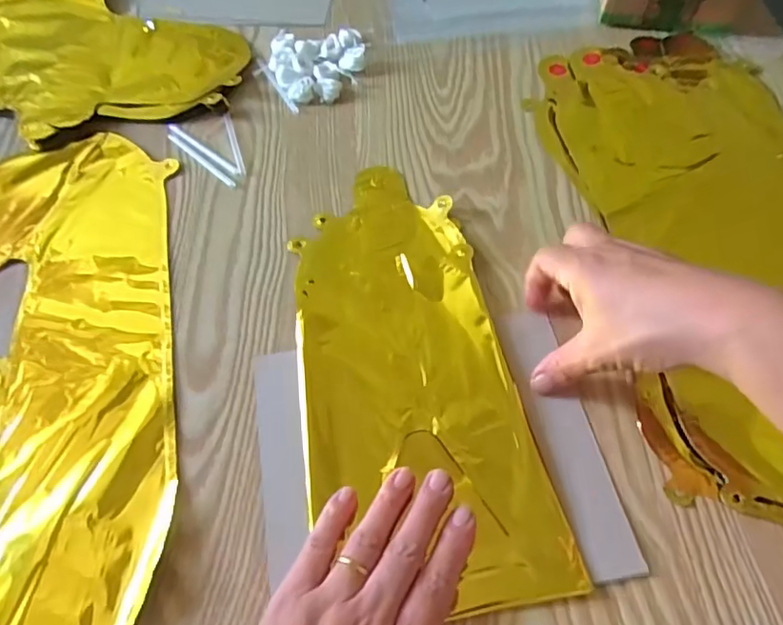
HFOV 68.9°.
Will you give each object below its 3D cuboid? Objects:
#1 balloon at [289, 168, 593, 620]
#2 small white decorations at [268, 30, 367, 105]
[{"bbox_3d":[0.004,0.028,0.361,0.137,0.009,0.303,-17,59,-8],"label":"balloon"},{"bbox_3d":[-0.065,-0.219,0.502,0.083,0.015,0.083,-5,59,-2],"label":"small white decorations"}]

